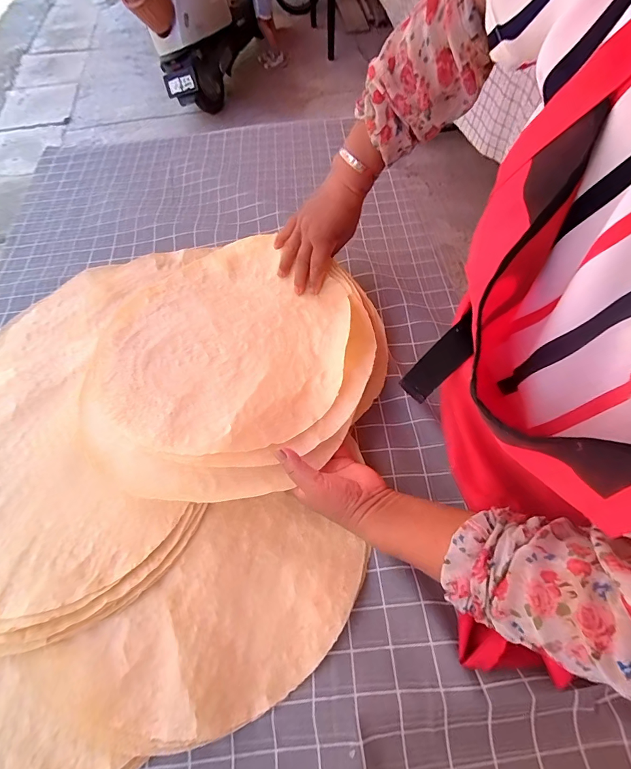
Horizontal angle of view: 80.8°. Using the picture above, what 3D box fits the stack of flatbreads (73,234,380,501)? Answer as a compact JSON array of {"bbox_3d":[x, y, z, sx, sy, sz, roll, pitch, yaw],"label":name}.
[{"bbox_3d":[-0.119,-0.045,0.496,0.369,0.053,0.382,36,69,21],"label":"stack of flatbreads"}]

